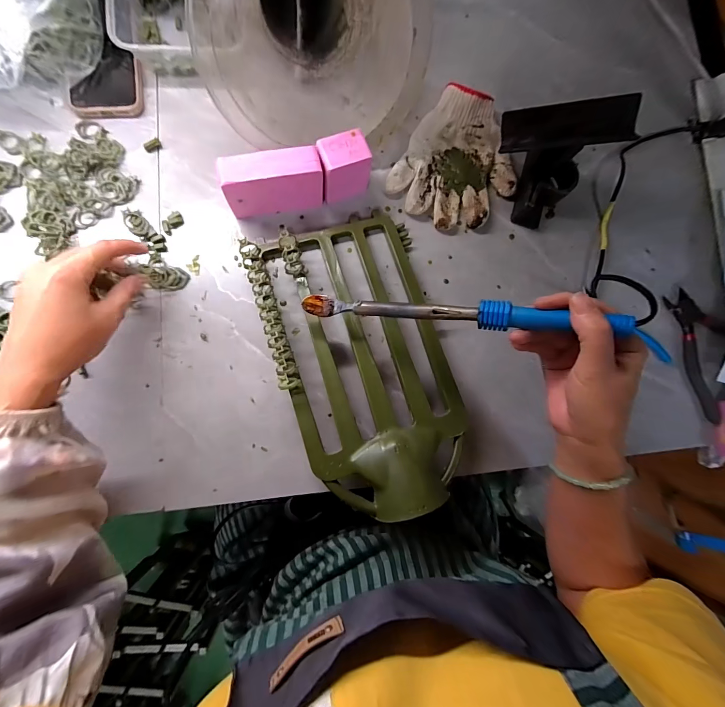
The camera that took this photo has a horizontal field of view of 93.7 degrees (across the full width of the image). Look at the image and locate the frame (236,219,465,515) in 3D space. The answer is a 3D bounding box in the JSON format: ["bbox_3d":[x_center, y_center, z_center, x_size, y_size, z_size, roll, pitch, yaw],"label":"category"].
[{"bbox_3d":[0.002,-0.002,0.375,0.192,0.071,0.334,-16,86,-8],"label":"frame"}]

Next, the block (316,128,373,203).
[{"bbox_3d":[-0.023,-0.217,0.403,0.055,0.069,0.041,-22,87,-9],"label":"block"}]

